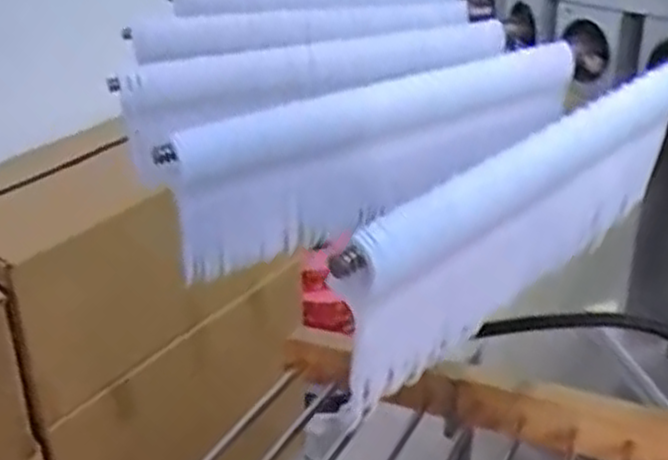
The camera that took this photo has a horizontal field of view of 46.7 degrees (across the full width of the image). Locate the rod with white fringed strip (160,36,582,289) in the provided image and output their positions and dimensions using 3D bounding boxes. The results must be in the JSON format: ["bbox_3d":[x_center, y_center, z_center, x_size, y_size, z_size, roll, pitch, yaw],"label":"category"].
[{"bbox_3d":[0.027,-0.035,0.349,0.205,0.065,0.016,-17,31,-25],"label":"rod with white fringed strip"}]

